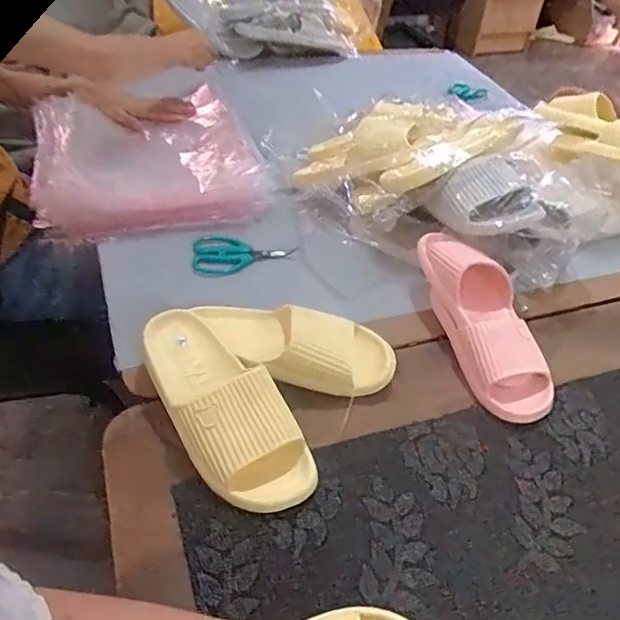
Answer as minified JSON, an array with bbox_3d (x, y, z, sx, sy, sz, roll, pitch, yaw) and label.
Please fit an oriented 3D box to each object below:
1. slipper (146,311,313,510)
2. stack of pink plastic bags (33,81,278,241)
[{"bbox_3d":[-0.102,0.094,0.624,0.097,0.083,0.258,-25,51,-30],"label":"slipper"},{"bbox_3d":[-0.289,-0.270,1.000,0.354,0.093,0.419,-13,44,-19],"label":"stack of pink plastic bags"}]

